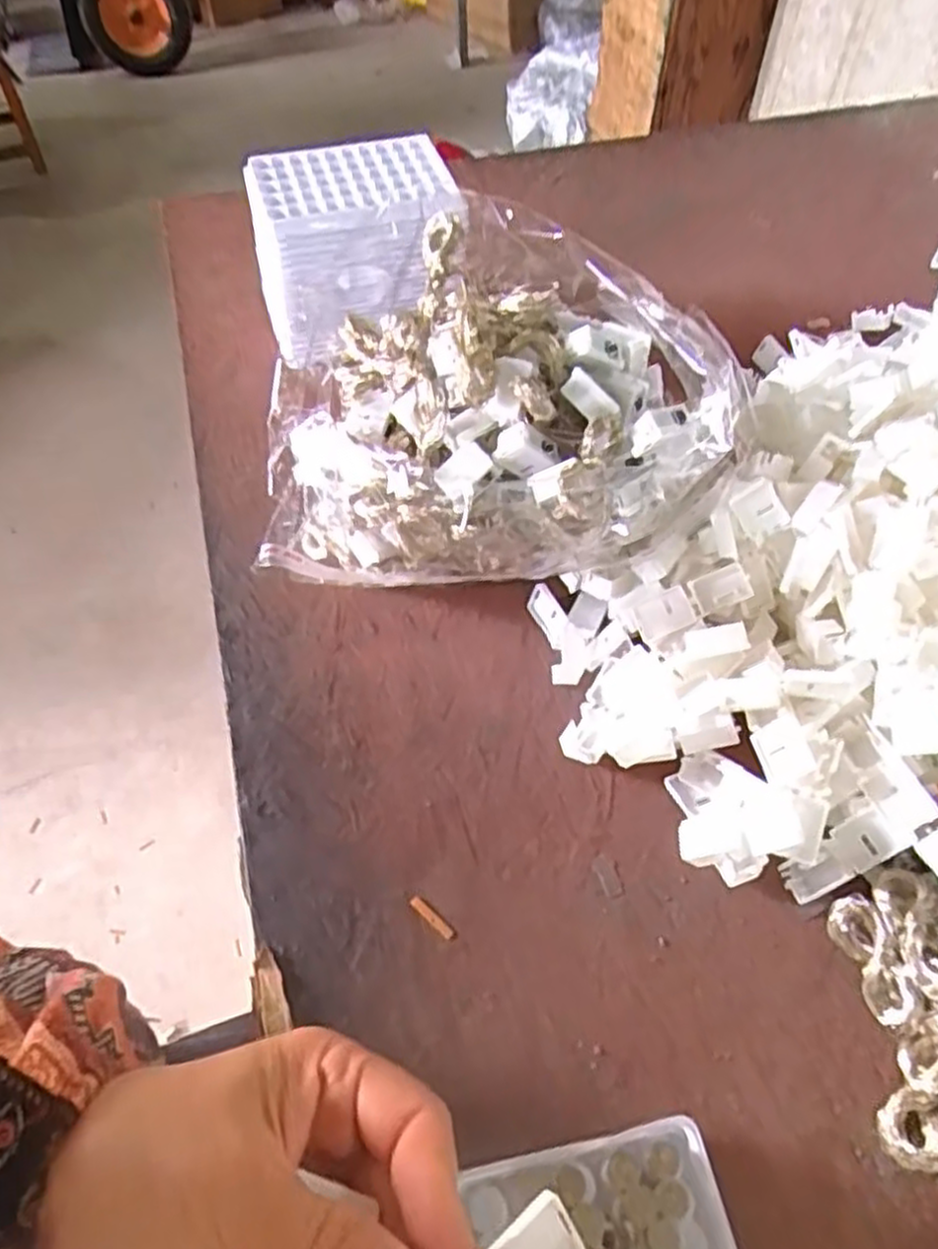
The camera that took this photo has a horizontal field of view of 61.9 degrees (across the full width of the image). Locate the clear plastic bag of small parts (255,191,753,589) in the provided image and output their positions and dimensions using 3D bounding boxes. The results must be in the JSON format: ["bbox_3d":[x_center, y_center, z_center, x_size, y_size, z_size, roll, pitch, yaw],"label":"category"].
[{"bbox_3d":[0.009,-0.095,0.399,0.220,0.145,0.159,-12,54,-7],"label":"clear plastic bag of small parts"}]

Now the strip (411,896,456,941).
[{"bbox_3d":[-0.016,0.124,0.331,0.024,0.004,0.005,35,69,24],"label":"strip"}]

